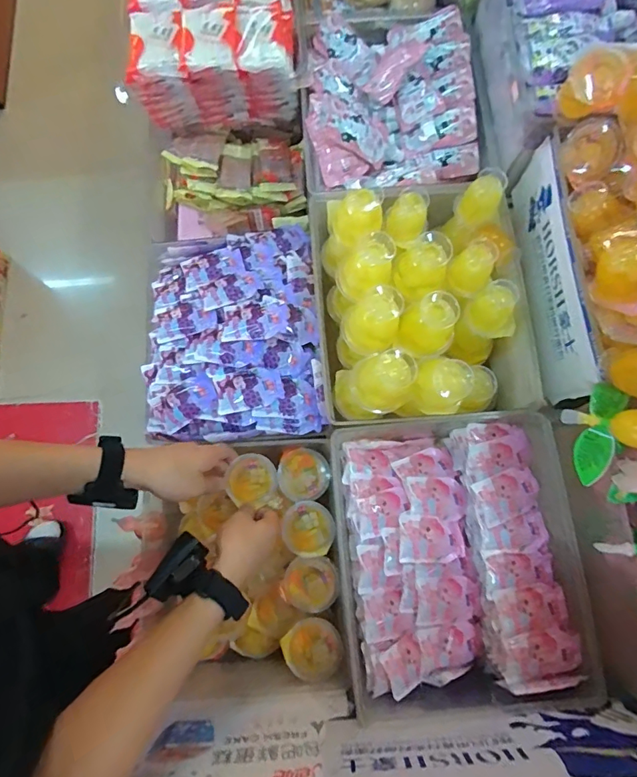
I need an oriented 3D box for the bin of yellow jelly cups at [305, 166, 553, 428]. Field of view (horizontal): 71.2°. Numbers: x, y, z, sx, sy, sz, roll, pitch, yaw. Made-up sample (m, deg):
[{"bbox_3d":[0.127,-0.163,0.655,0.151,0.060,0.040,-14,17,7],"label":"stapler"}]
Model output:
[{"bbox_3d":[0.125,-0.114,0.549,0.242,0.140,0.301,-5,77,0],"label":"bin of yellow jelly cups"}]

